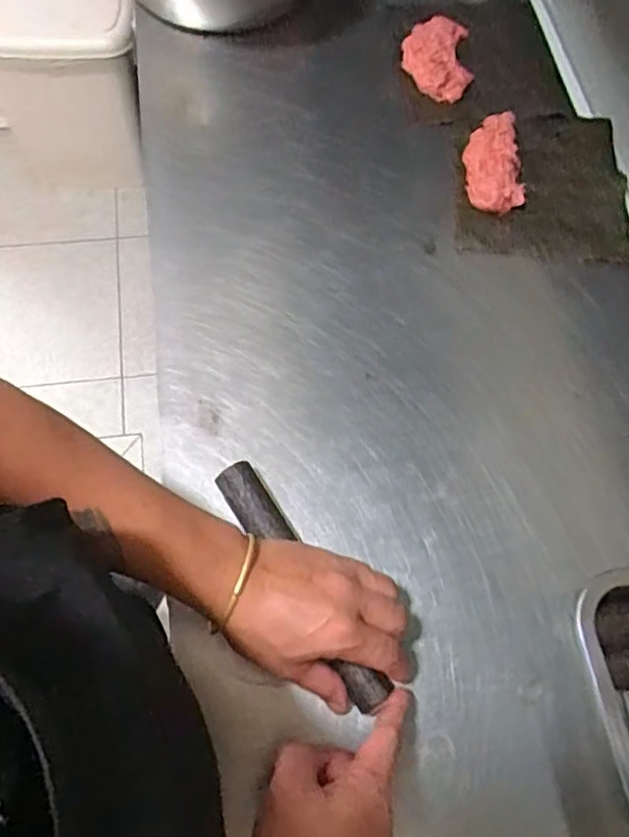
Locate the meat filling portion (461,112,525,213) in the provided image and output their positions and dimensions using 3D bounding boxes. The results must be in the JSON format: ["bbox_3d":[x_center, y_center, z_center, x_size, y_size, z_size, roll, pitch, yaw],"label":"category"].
[{"bbox_3d":[0.186,-0.270,0.672,0.057,0.027,0.127,0,66,-1],"label":"meat filling portion"}]

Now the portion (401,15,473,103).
[{"bbox_3d":[0.139,-0.408,0.736,0.078,0.029,0.101,4,66,0],"label":"portion"}]

